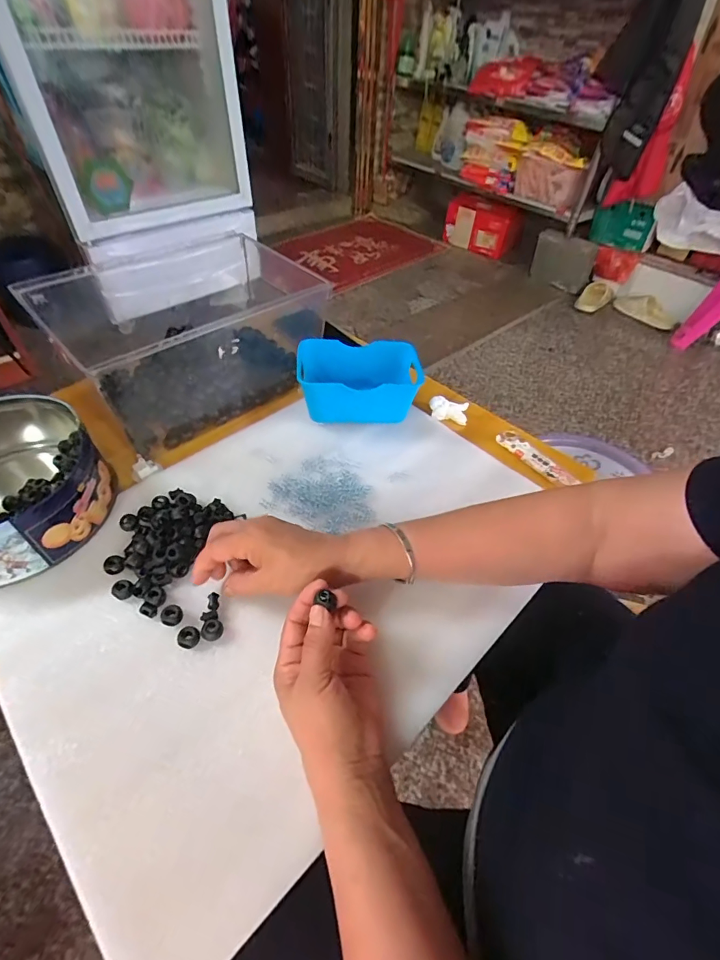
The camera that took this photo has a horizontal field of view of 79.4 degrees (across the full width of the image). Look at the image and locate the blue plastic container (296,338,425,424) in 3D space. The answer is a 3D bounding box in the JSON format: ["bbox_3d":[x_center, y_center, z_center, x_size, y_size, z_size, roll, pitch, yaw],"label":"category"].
[{"bbox_3d":[-0.003,-0.123,0.563,0.150,0.068,0.100,-2,49,-6],"label":"blue plastic container"}]

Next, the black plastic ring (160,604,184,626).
[{"bbox_3d":[-0.163,0.118,0.377,0.017,0.009,0.018,2,48,-2],"label":"black plastic ring"}]

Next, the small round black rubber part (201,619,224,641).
[{"bbox_3d":[-0.127,0.128,0.371,0.018,0.006,0.016,12,49,6],"label":"small round black rubber part"}]

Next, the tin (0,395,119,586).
[{"bbox_3d":[-0.346,0.008,0.419,0.172,0.070,0.177,32,54,22],"label":"tin"}]

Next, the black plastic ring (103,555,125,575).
[{"bbox_3d":[-0.231,0.079,0.407,0.017,0.007,0.021,-32,58,-28],"label":"black plastic ring"}]

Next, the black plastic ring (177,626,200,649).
[{"bbox_3d":[-0.144,0.133,0.367,0.017,0.010,0.017,2,48,-2],"label":"black plastic ring"}]

